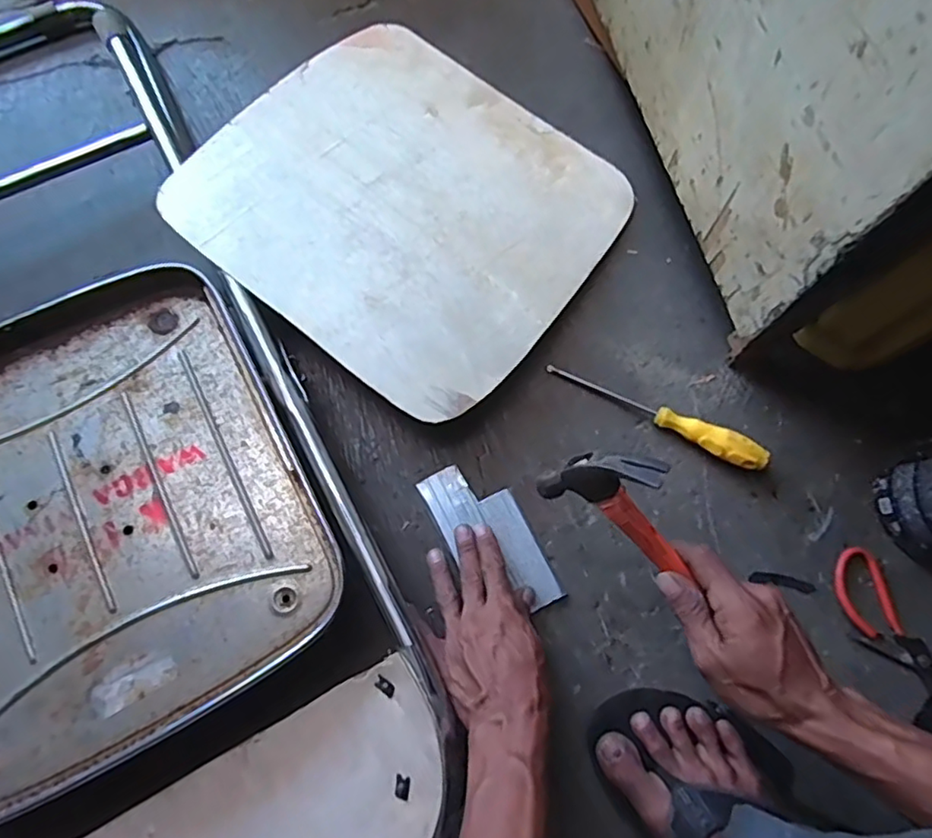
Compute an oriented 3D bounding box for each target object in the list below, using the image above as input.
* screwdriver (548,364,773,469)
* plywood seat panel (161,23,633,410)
[{"bbox_3d":[0.184,-0.005,0.593,0.221,0.028,0.028,26,78,6],"label":"screwdriver"},{"bbox_3d":[-0.058,-0.225,0.623,0.380,0.009,0.358,38,71,6],"label":"plywood seat panel"}]

